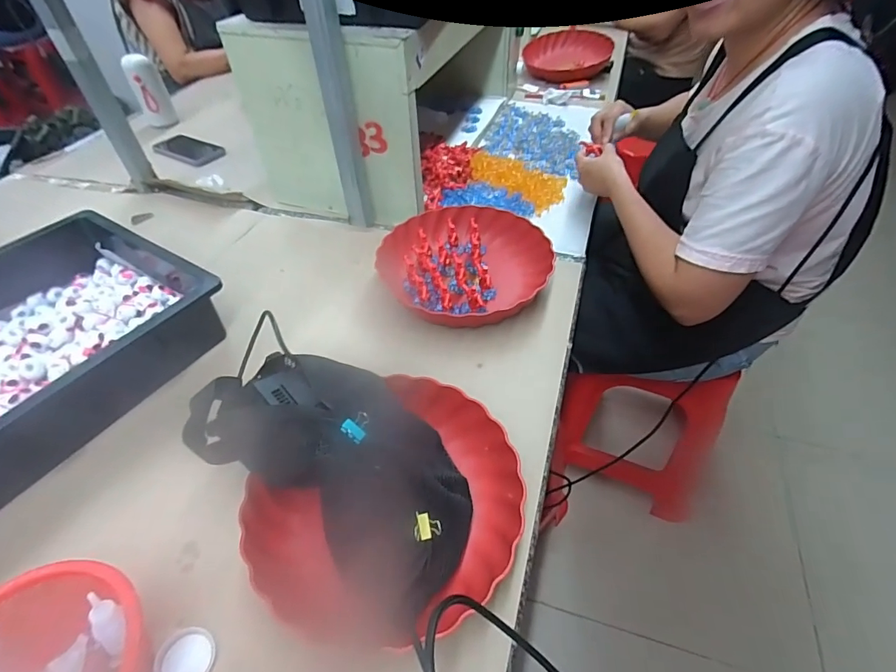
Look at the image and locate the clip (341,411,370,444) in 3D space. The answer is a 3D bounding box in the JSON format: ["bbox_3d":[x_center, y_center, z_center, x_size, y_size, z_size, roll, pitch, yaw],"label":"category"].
[{"bbox_3d":[-0.073,0.073,0.364,0.018,0.010,0.023,24,52,23],"label":"clip"}]

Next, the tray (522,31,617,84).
[{"bbox_3d":[0.333,-0.783,1.251,0.235,0.057,0.253,5,47,7],"label":"tray"}]

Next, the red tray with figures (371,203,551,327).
[{"bbox_3d":[0.027,-0.107,0.662,0.238,0.049,0.230,18,50,18],"label":"red tray with figures"}]

